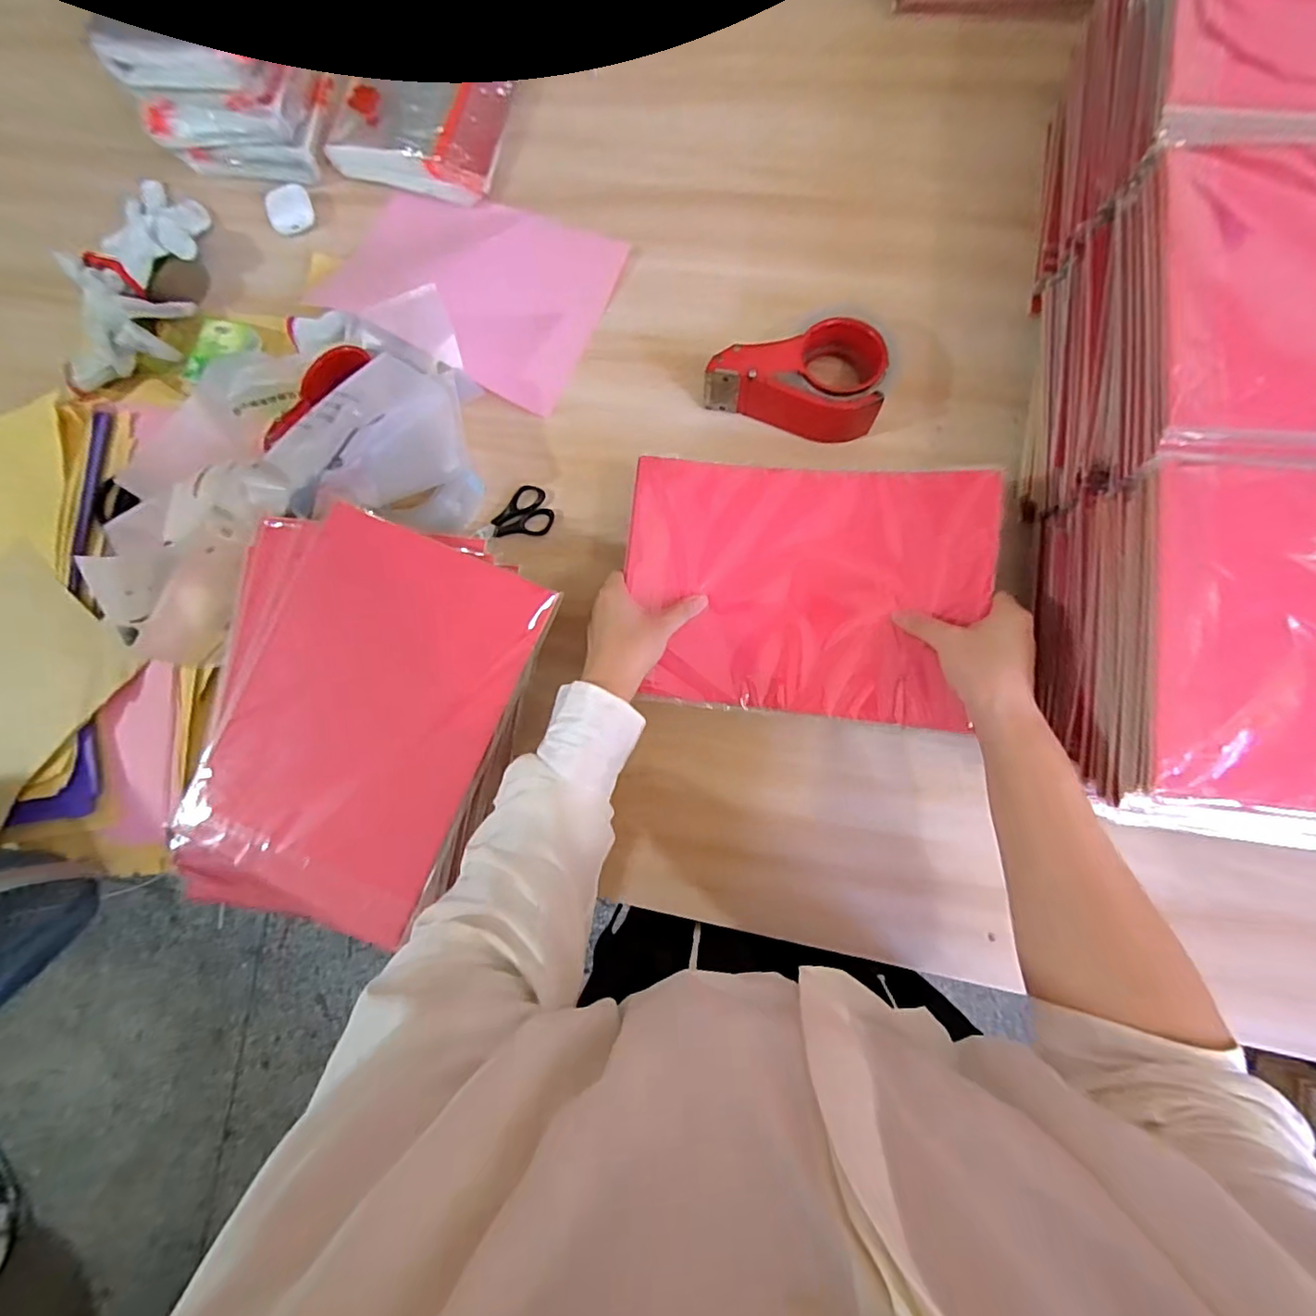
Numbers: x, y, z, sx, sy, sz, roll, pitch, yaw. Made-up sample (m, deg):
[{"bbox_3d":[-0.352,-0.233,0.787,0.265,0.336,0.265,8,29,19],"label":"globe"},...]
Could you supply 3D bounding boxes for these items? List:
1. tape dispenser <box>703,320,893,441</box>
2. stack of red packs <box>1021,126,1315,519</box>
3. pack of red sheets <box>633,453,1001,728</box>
[{"bbox_3d":[0.128,-0.263,0.542,0.161,0.057,0.104,9,84,7],"label":"tape dispenser"},{"bbox_3d":[0.483,-0.222,0.439,0.305,0.161,0.270,5,83,7],"label":"stack of red packs"},{"bbox_3d":[0.118,-0.061,0.478,0.286,0.040,0.210,6,84,7],"label":"pack of red sheets"}]

